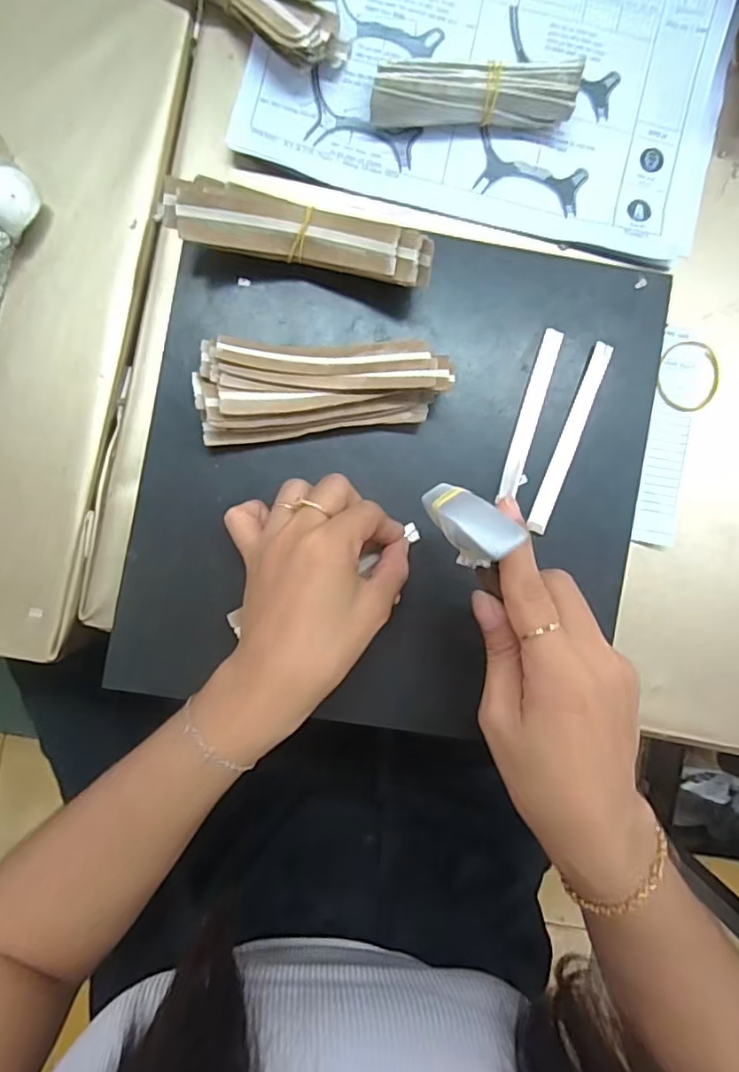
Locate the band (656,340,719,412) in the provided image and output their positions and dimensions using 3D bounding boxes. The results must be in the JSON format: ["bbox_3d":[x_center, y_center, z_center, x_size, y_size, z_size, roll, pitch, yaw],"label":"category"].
[{"bbox_3d":[0.211,-0.106,0.367,0.043,0.004,0.046,-3,91,-4],"label":"band"}]

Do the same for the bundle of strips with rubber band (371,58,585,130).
[{"bbox_3d":[0.064,-0.274,0.344,0.123,0.032,0.028,0,90,-4],"label":"bundle of strips with rubber band"}]

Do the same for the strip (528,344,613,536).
[{"bbox_3d":[0.124,-0.059,0.340,0.012,0.005,0.121,21,89,-4],"label":"strip"}]

